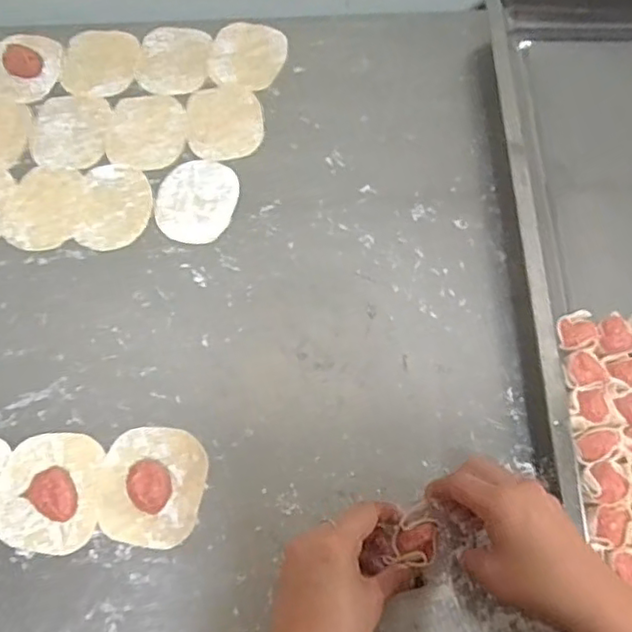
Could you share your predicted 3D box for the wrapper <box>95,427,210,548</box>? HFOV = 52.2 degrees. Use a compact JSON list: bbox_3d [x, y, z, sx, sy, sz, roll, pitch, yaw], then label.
[{"bbox_3d":[-0.124,0.122,0.474,0.078,0.024,0.084,11,66,4],"label":"wrapper"}]

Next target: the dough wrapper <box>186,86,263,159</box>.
[{"bbox_3d":[-0.088,-0.188,0.624,0.071,0.004,0.088,-6,66,-4],"label":"dough wrapper"}]

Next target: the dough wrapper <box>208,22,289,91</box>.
[{"bbox_3d":[-0.069,-0.266,0.657,0.074,0.005,0.083,11,66,4],"label":"dough wrapper"}]

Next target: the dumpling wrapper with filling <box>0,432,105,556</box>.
[{"bbox_3d":[-0.198,0.126,0.471,0.070,0.026,0.086,0,66,-1],"label":"dumpling wrapper with filling"}]

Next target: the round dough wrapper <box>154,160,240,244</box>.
[{"bbox_3d":[-0.109,-0.106,0.586,0.072,0.004,0.085,12,66,4],"label":"round dough wrapper"}]

